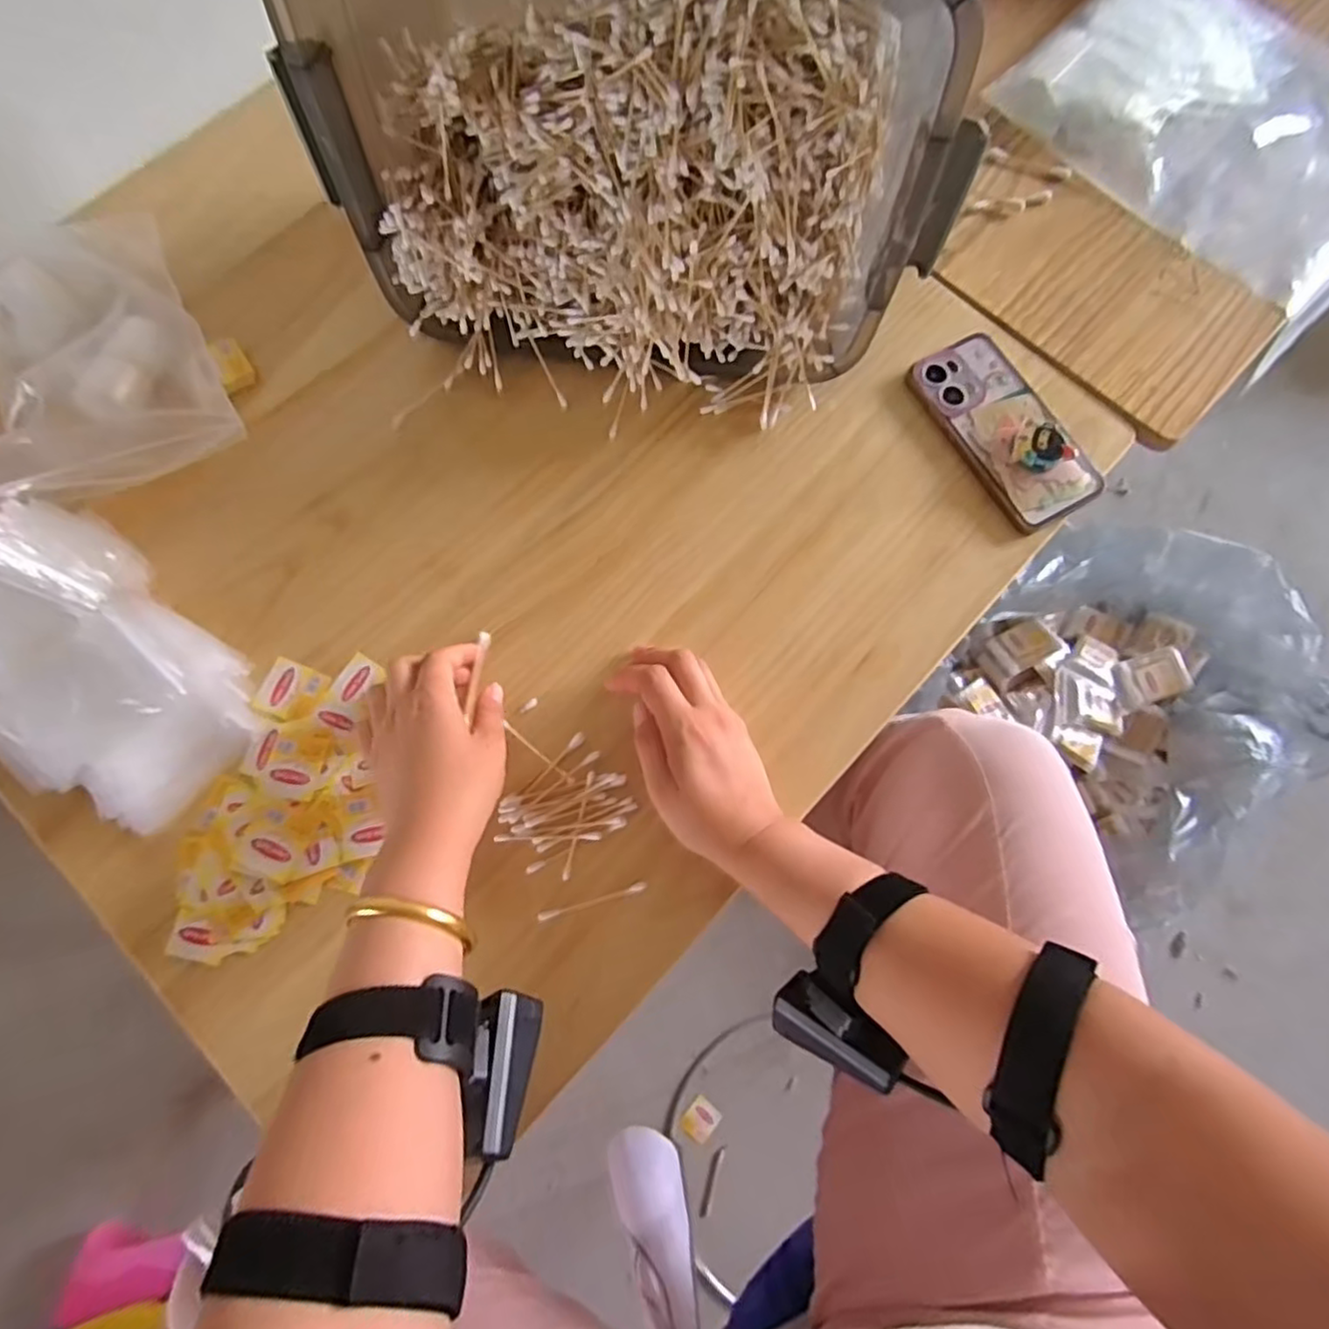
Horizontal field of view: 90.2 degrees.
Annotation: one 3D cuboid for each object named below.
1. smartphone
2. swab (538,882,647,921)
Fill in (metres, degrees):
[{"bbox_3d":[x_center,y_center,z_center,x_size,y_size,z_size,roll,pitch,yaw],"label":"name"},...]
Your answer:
[{"bbox_3d":[0.266,-0.186,0.512,0.083,0.021,0.161,-28,76,-7],"label":"smartphone"},{"bbox_3d":[-0.046,0.154,0.431,0.072,0.005,0.006,-16,77,-4],"label":"swab"}]

